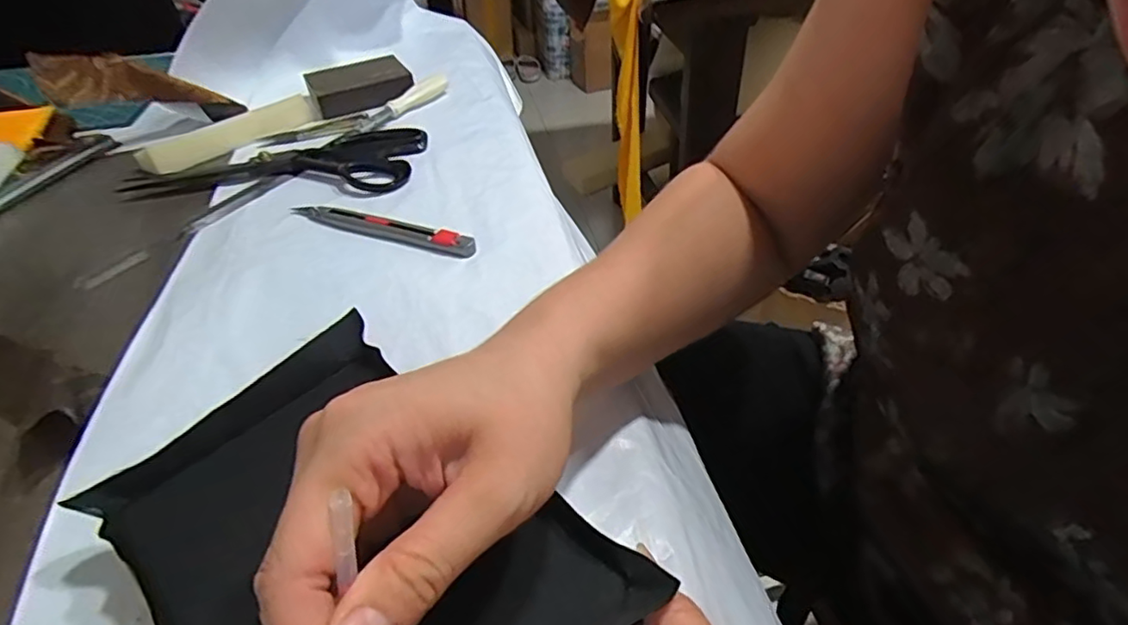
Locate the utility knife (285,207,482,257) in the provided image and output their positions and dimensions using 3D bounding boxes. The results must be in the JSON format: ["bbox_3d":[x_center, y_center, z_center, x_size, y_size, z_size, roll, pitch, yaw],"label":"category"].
[{"bbox_3d":[-0.136,-0.062,0.445,0.156,0.009,0.025,15,44,20],"label":"utility knife"}]

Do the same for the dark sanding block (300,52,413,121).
[{"bbox_3d":[-0.206,-0.230,0.616,0.096,0.027,0.080,-18,43,-16],"label":"dark sanding block"}]

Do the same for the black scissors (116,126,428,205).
[{"bbox_3d":[-0.241,-0.127,0.517,0.237,0.011,0.100,-5,41,-2],"label":"black scissors"}]

